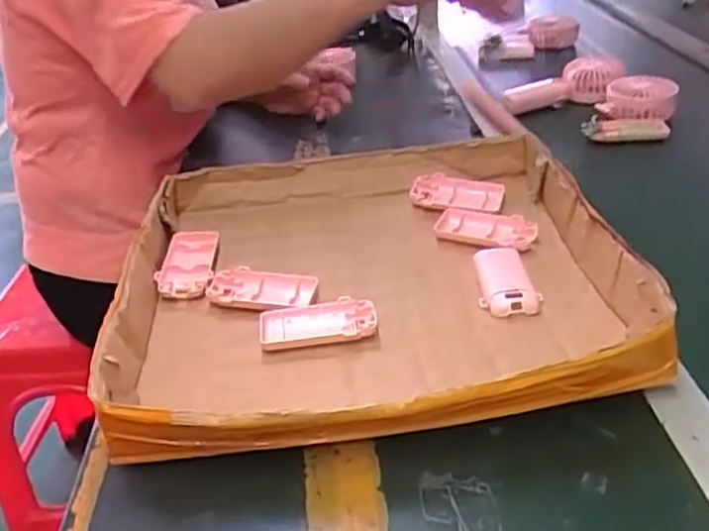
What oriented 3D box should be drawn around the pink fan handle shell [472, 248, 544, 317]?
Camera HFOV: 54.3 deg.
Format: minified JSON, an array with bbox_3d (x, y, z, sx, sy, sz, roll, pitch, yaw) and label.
[{"bbox_3d":[0.133,0.014,0.610,0.049,0.017,0.094,-2,33,5],"label":"pink fan handle shell"}]

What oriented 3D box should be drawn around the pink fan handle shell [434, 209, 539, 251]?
[{"bbox_3d":[0.129,-0.035,0.677,0.095,0.016,0.045,13,37,25],"label":"pink fan handle shell"}]

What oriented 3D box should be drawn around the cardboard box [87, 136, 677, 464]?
[{"bbox_3d":[0.010,0.011,0.604,0.406,0.077,0.368,-9,33,-6],"label":"cardboard box"}]

